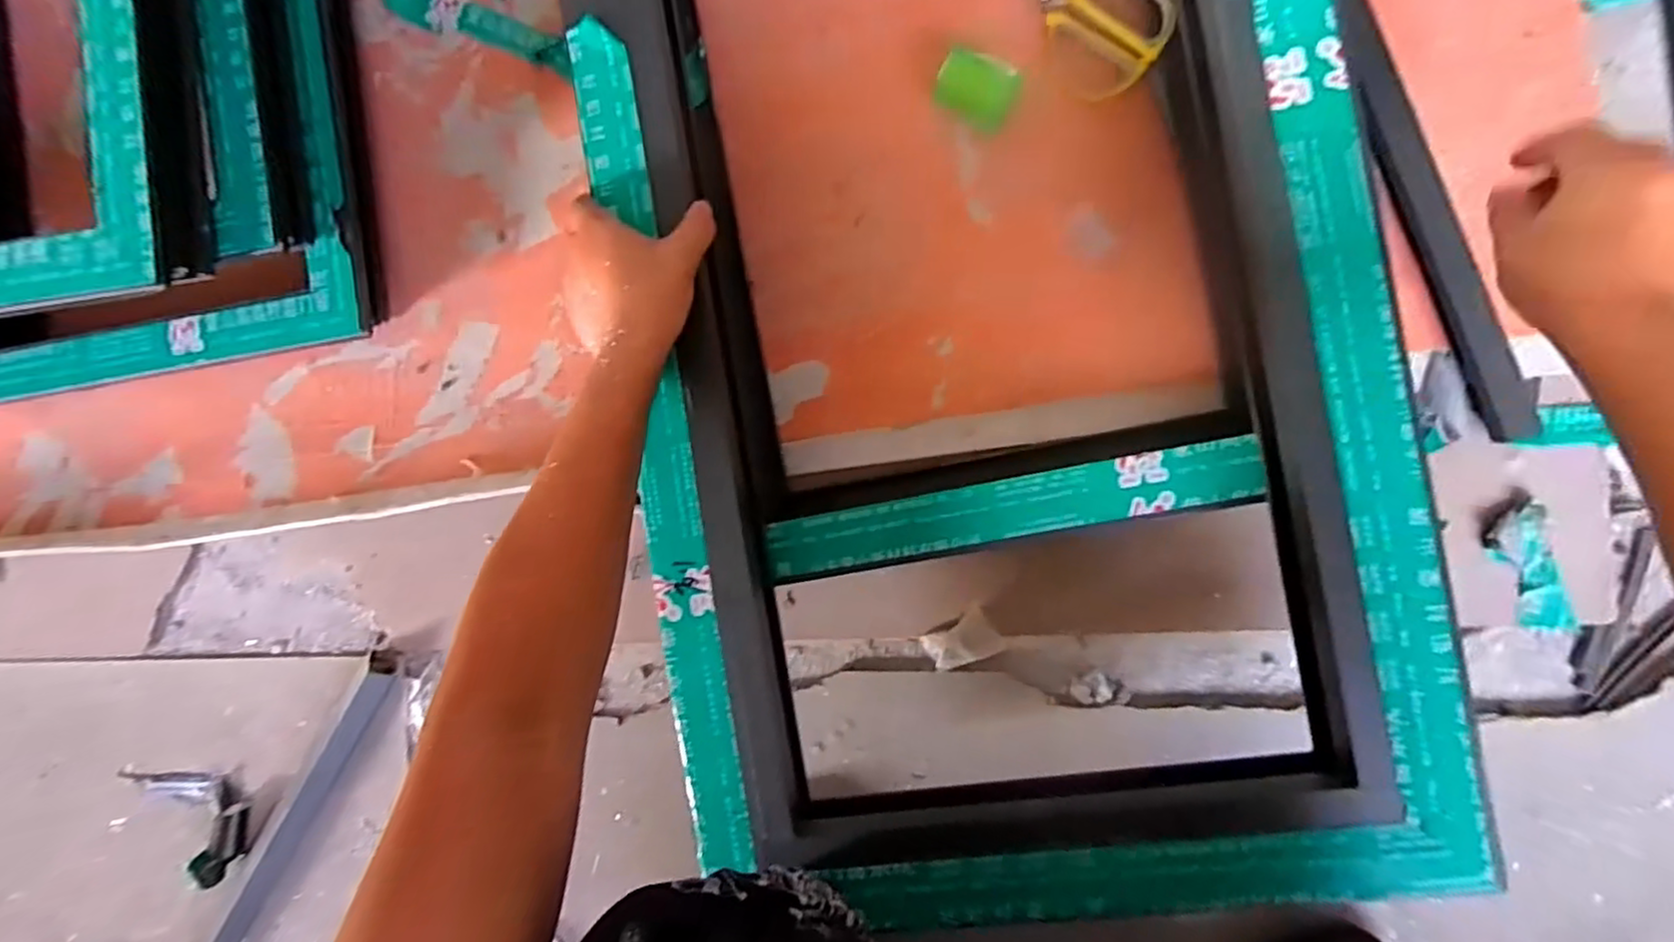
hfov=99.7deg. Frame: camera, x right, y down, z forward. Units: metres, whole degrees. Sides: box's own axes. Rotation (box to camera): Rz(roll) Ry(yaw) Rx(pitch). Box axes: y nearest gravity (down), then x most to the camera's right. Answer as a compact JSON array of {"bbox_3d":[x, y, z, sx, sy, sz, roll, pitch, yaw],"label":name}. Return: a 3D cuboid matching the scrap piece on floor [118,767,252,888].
[{"bbox_3d":[-0.622,0.321,0.677,0.149,0.026,0.083,44,96,5],"label":"scrap piece on floor"}]

